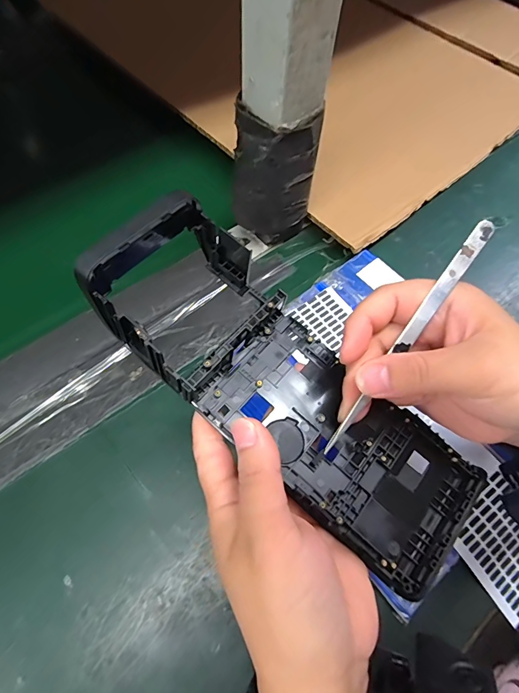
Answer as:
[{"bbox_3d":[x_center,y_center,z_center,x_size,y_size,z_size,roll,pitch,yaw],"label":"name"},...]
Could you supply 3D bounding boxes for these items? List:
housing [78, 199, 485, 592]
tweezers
[{"bbox_3d":[0.014,0.018,0.201,0.214,0.035,0.083,44,69,3],"label":"housing"},{"bbox_3d":[0.071,-0.004,0.188,0.008,0.004,0.132,36,93,15],"label":"tweezers"}]

